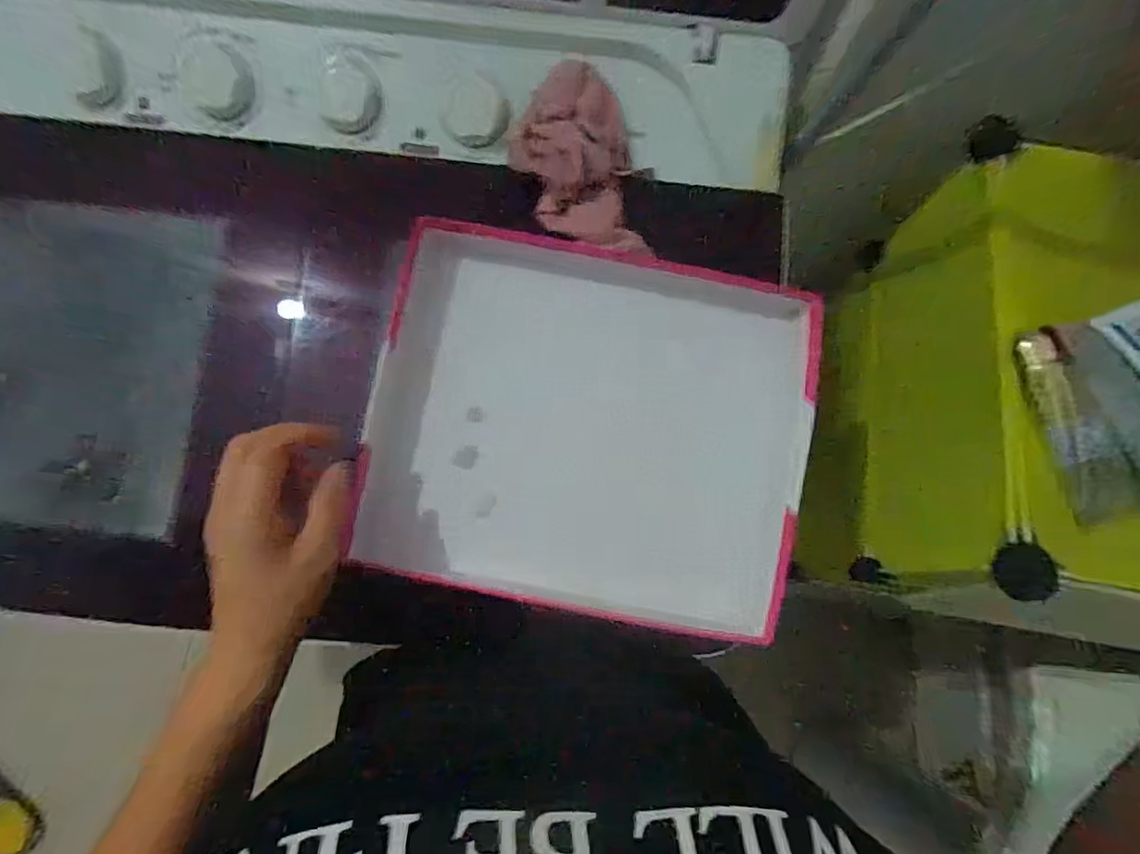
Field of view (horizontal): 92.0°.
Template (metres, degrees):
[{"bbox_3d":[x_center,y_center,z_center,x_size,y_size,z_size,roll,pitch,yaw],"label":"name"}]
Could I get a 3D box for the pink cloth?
[{"bbox_3d":[0.004,-0.208,0.423,0.095,0.041,0.141,-11,75,-5],"label":"pink cloth"}]

